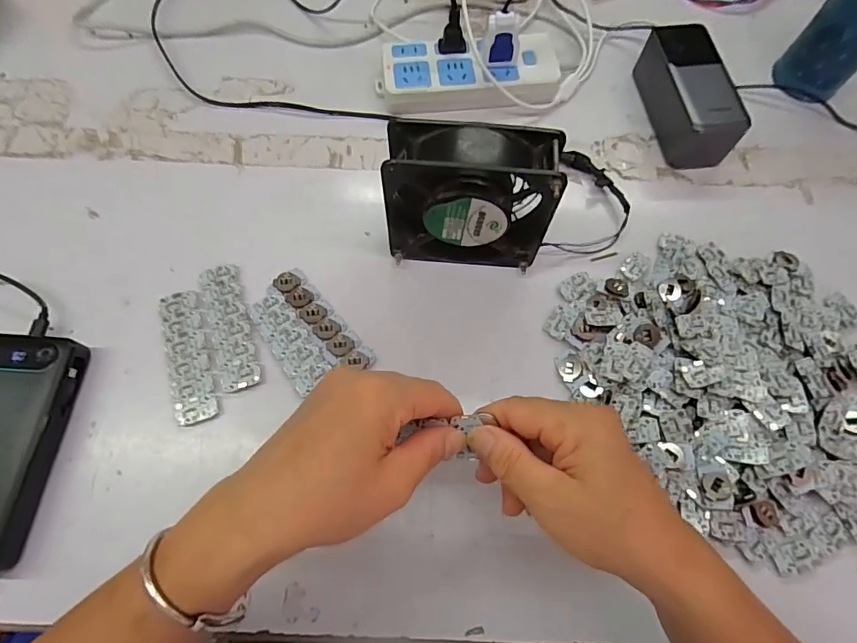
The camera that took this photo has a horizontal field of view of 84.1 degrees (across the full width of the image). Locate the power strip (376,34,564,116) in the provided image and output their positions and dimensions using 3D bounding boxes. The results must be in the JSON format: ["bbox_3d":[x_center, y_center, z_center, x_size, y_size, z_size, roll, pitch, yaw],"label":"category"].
[{"bbox_3d":[0.039,-0.241,0.465,0.169,0.031,0.072,-5,69,-2],"label":"power strip"}]

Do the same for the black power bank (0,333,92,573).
[{"bbox_3d":[-0.301,0.087,0.334,0.070,0.027,0.155,3,69,1],"label":"black power bank"}]

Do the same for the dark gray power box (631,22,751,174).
[{"bbox_3d":[0.241,-0.208,0.442,0.053,0.050,0.134,-5,69,-2],"label":"dark gray power box"}]

